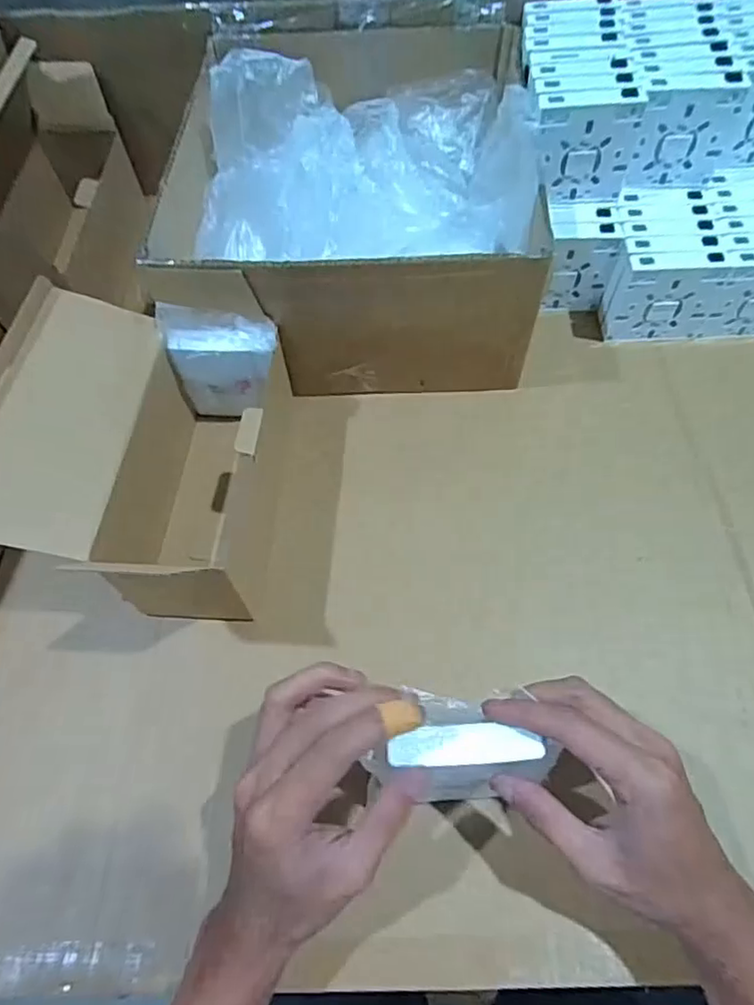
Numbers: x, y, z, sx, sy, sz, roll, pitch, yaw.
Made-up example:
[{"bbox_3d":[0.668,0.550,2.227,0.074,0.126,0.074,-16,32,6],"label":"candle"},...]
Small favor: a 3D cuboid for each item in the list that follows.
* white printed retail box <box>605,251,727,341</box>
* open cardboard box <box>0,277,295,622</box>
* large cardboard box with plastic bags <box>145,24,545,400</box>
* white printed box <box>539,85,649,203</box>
[{"bbox_3d":[0.260,-0.188,0.553,0.087,0.088,0.022,-2,58,5],"label":"white printed retail box"},{"bbox_3d":[-0.173,-0.038,0.456,0.170,0.147,0.217,2,58,8],"label":"open cardboard box"},{"bbox_3d":[-0.005,-0.278,0.557,0.283,0.168,0.332,1,58,7],"label":"large cardboard box with plastic bags"},{"bbox_3d":[0.182,-0.304,0.519,0.089,0.092,0.021,-2,58,5],"label":"white printed box"}]

